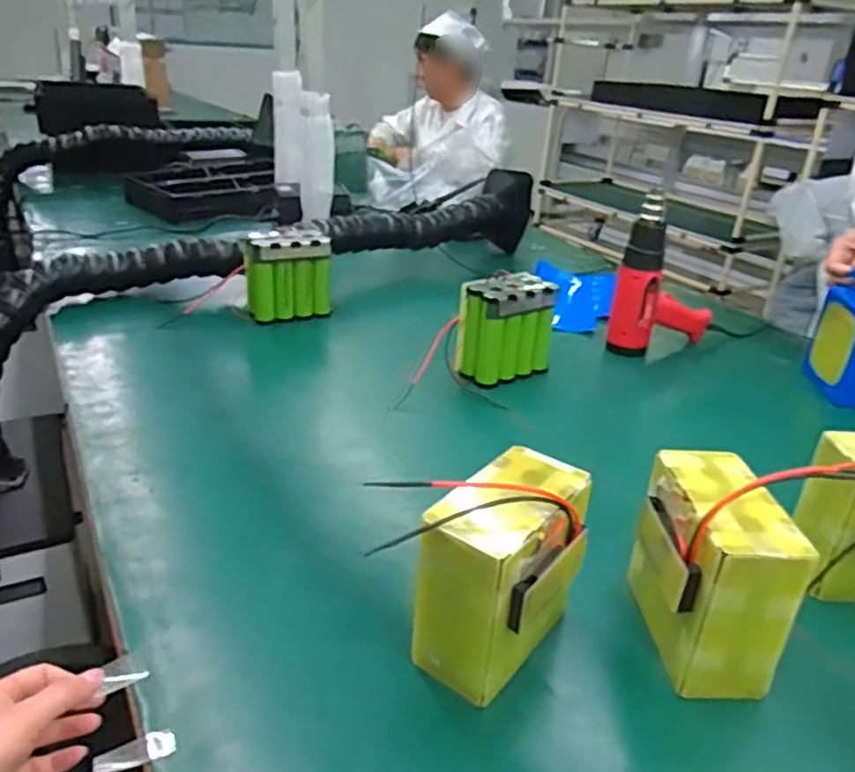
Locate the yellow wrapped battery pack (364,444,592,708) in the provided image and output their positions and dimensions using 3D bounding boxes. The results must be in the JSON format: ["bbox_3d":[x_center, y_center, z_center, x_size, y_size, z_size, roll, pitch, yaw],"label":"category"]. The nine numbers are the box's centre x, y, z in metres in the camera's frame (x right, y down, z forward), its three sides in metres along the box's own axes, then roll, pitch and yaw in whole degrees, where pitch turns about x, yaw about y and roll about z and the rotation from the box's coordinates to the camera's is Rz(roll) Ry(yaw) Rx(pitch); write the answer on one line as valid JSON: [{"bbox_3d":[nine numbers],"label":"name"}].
[{"bbox_3d":[0.062,0.158,0.564,0.089,0.164,0.147,23,32,33],"label":"yellow wrapped battery pack"}]

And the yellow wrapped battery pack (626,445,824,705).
[{"bbox_3d":[0.228,0.147,0.575,0.084,0.143,0.141,1,27,-5],"label":"yellow wrapped battery pack"}]

